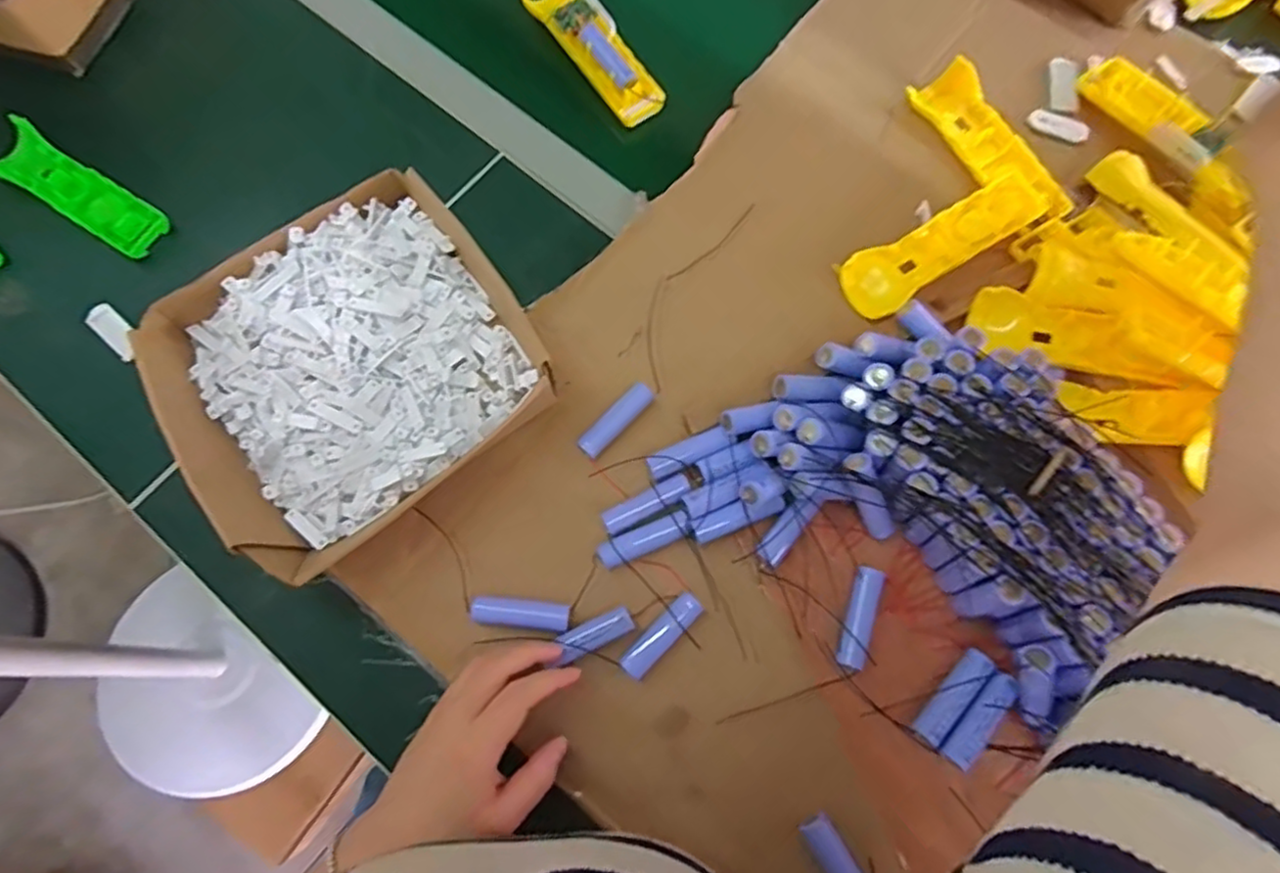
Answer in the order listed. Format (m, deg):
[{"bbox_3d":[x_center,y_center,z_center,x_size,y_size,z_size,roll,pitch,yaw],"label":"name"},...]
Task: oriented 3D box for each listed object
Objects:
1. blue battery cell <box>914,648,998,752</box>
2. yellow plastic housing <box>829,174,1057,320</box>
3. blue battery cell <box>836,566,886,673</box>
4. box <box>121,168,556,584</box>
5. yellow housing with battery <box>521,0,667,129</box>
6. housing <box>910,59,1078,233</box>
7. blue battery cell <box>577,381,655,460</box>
[{"bbox_3d":[0.202,0.166,0.433,0.017,0.015,0.068,42,79,11],"label":"blue battery cell"},{"bbox_3d":[0.237,-0.152,0.530,0.177,0.017,0.049,-32,76,-8],"label":"yellow plastic housing"},{"bbox_3d":[0.147,0.121,0.451,0.020,0.022,0.067,20,76,6],"label":"blue battery cell"},{"bbox_3d":[-0.205,-0.050,0.487,0.242,0.059,0.220,-39,77,-9],"label":"box"},{"bbox_3d":[-0.038,-0.347,0.602,0.053,0.032,0.159,-37,77,-9],"label":"yellow housing with battery"},{"bbox_3d":[0.291,-0.241,0.559,0.044,0.020,0.162,-27,76,-7],"label":"housing"},{"bbox_3d":[-0.017,-0.012,0.496,0.017,0.013,0.068,41,79,11],"label":"blue battery cell"}]

